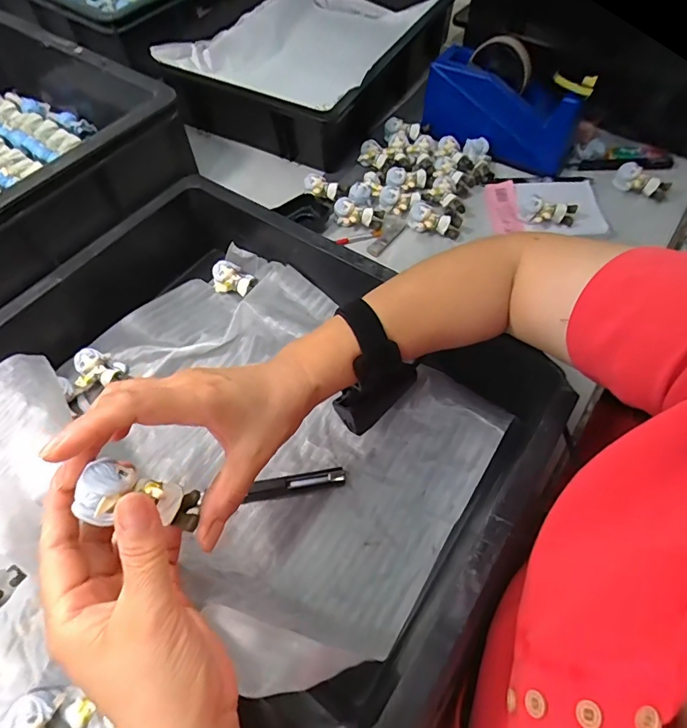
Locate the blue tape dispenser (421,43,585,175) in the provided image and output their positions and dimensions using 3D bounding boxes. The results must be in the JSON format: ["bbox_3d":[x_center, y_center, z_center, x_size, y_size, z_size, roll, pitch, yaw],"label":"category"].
[{"bbox_3d":[0.196,-0.320,0.576,0.189,0.087,0.066,20,61,13],"label":"blue tape dispenser"}]

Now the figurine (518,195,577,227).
[{"bbox_3d":[0.238,-0.176,0.531,0.059,0.021,0.026,13,60,9],"label":"figurine"}]

